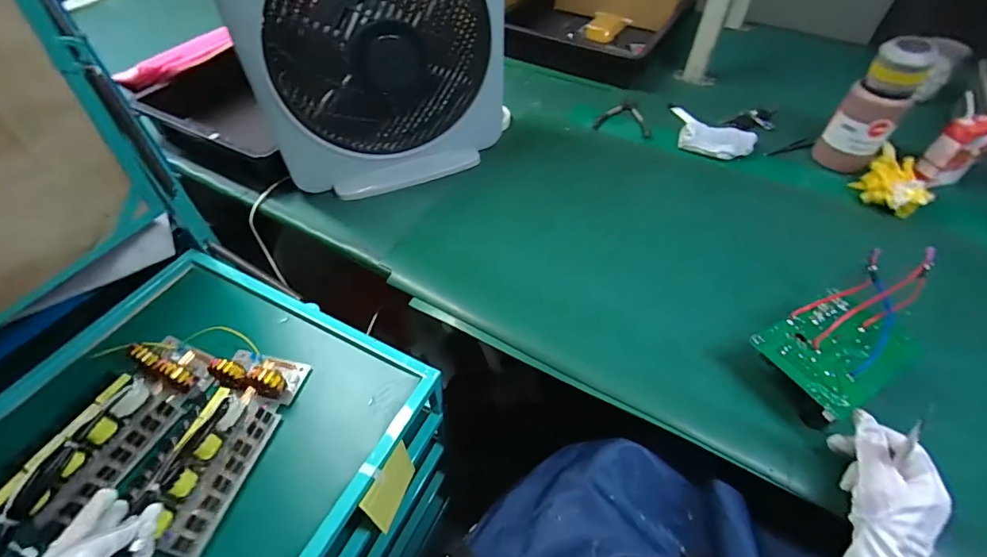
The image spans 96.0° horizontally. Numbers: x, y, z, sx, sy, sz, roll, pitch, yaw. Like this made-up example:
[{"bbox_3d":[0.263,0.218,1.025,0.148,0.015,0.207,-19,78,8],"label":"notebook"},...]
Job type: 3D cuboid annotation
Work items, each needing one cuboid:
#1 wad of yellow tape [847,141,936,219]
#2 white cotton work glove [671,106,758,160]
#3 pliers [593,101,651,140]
[{"bbox_3d":[0.647,-0.156,0.711,0.090,0.059,0.096,-34,58,-24],"label":"wad of yellow tape"},{"bbox_3d":[0.397,-0.275,0.841,0.097,0.031,0.181,-35,58,-25],"label":"white cotton work glove"},{"bbox_3d":[0.248,-0.314,0.882,0.100,0.014,0.114,-6,51,-5],"label":"pliers"}]

